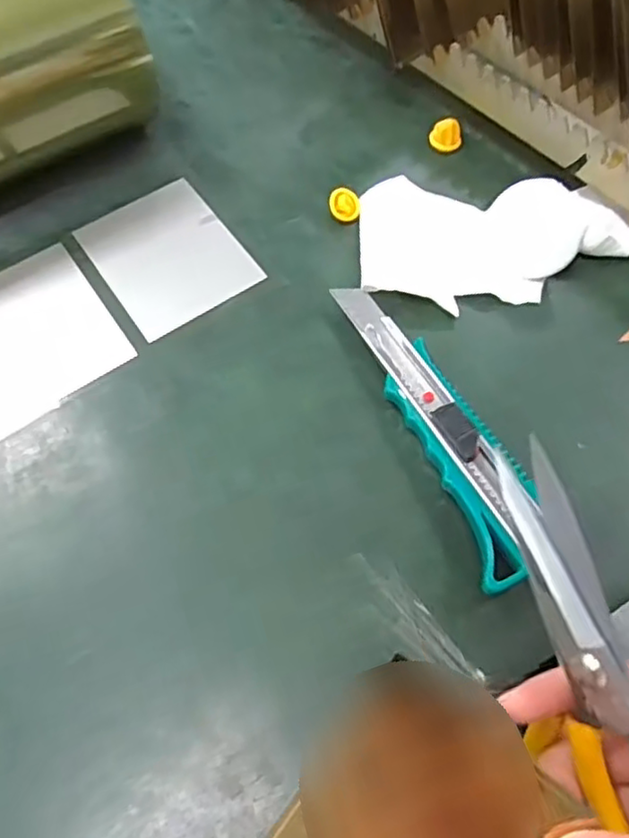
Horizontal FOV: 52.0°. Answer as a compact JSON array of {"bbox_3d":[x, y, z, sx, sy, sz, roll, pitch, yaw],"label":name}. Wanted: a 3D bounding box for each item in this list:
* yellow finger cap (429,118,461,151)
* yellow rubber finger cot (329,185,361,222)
[{"bbox_3d":[0.087,-0.188,0.424,0.018,0.012,0.015,-21,66,-10],"label":"yellow finger cap"},{"bbox_3d":[0.019,-0.133,0.399,0.019,0.007,0.023,1,64,1],"label":"yellow rubber finger cot"}]

